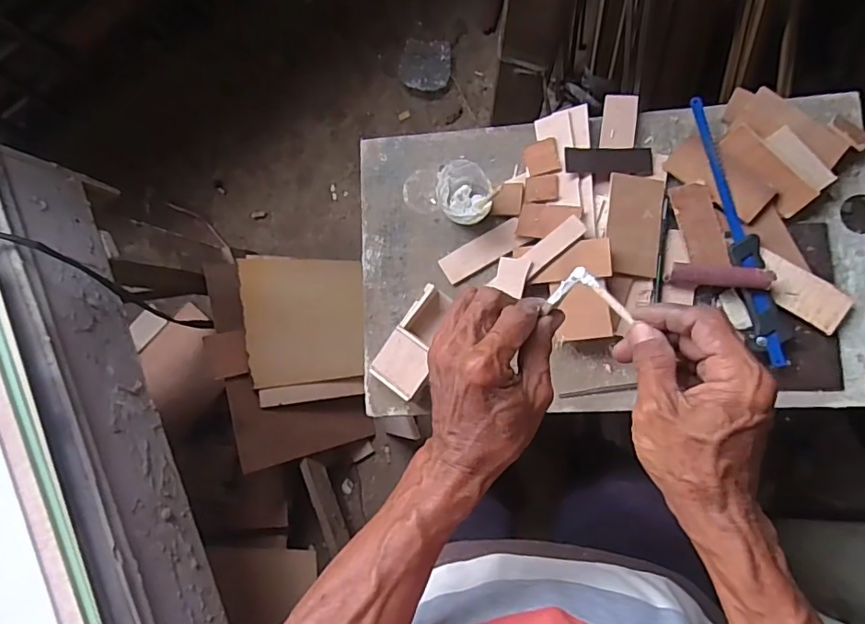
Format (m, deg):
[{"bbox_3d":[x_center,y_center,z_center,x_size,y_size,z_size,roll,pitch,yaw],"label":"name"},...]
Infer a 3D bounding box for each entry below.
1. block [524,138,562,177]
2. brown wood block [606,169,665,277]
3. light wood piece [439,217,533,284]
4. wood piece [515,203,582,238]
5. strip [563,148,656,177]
[{"bbox_3d":[0.130,-0.183,0.639,0.041,0.004,0.044,-12,79,26],"label":"block"},{"bbox_3d":[0.227,-0.099,0.605,0.061,0.010,0.112,7,86,9],"label":"brown wood block"},{"bbox_3d":[0.061,-0.073,0.646,0.104,0.005,0.036,-29,82,5],"label":"light wood piece"},{"bbox_3d":[0.133,-0.104,0.619,0.070,0.005,0.039,9,85,24],"label":"wood piece"},{"bbox_3d":[0.204,-0.174,0.622,0.100,0.007,0.032,-1,87,-2],"label":"strip"}]

